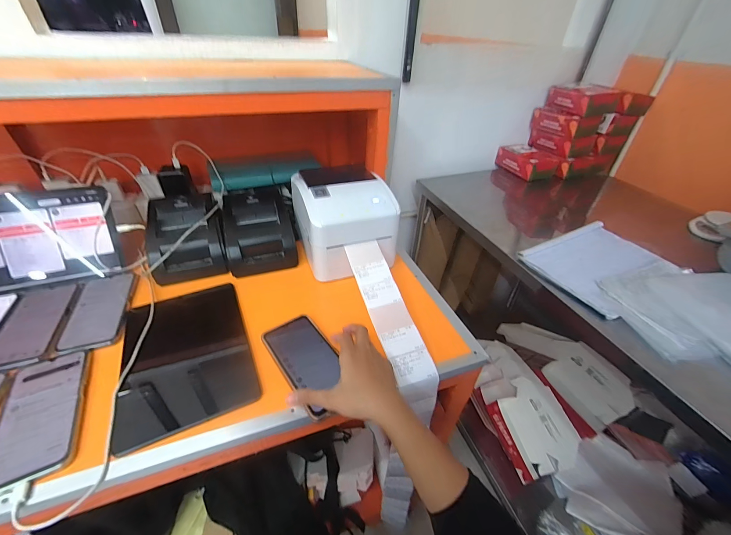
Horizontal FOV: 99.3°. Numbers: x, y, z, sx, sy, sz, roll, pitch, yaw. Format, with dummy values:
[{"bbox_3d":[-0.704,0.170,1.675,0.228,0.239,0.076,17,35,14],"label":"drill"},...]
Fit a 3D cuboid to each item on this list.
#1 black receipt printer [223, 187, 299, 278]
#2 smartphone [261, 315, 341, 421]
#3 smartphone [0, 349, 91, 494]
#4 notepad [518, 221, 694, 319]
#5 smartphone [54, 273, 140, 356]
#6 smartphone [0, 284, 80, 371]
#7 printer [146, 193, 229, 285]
[{"bbox_3d":[-0.215,-0.075,0.624,0.126,0.097,0.151,-11,41,-18],"label":"black receipt printer"},{"bbox_3d":[-0.080,0.133,0.446,0.078,0.010,0.160,-24,46,-30],"label":"smartphone"},{"bbox_3d":[-0.392,0.175,0.378,0.084,0.010,0.167,-16,43,-23],"label":"smartphone"},{"bbox_3d":[0.507,-0.013,0.678,0.297,0.020,0.210,-19,44,-26],"label":"notepad"},{"bbox_3d":[-0.433,0.068,0.507,0.080,0.005,0.165,-11,41,-18],"label":"smartphone"},{"bbox_3d":[-0.515,0.086,0.482,0.084,0.008,0.168,-12,41,-18],"label":"smartphone"},{"bbox_3d":[-0.344,-0.053,0.602,0.125,0.112,0.157,-14,42,-21],"label":"printer"}]

